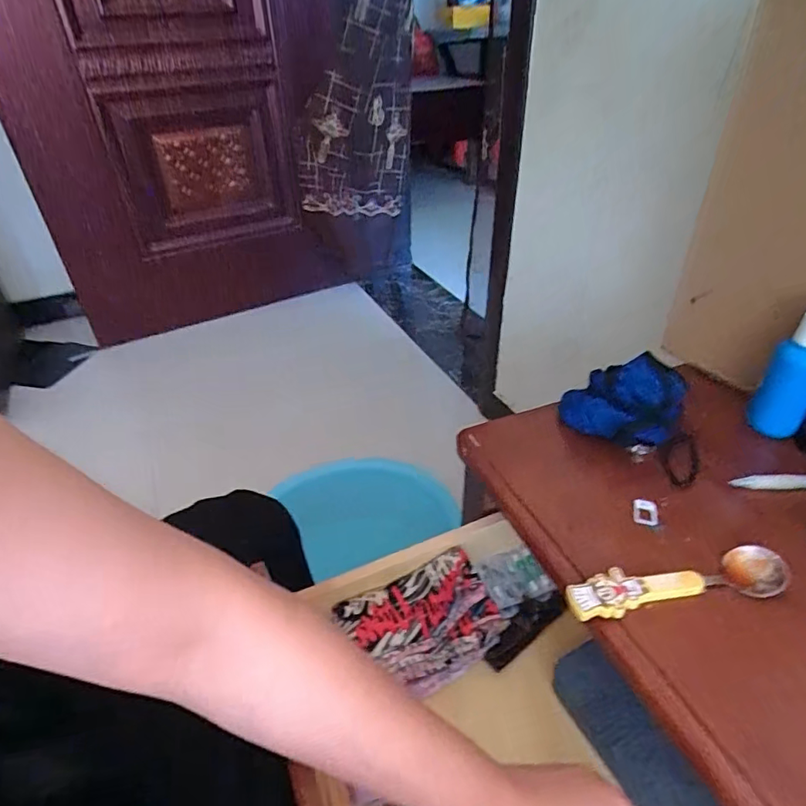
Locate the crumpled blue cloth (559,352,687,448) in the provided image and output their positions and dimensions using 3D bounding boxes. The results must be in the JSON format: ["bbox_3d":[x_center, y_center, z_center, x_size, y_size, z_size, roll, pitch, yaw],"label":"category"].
[{"bbox_3d":[0.211,-0.003,0.505,0.105,0.055,0.089,20,43,26],"label":"crumpled blue cloth"}]

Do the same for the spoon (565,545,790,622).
[{"bbox_3d":[0.193,0.128,0.370,0.157,0.014,0.034,-7,38,-5],"label":"spoon"}]

